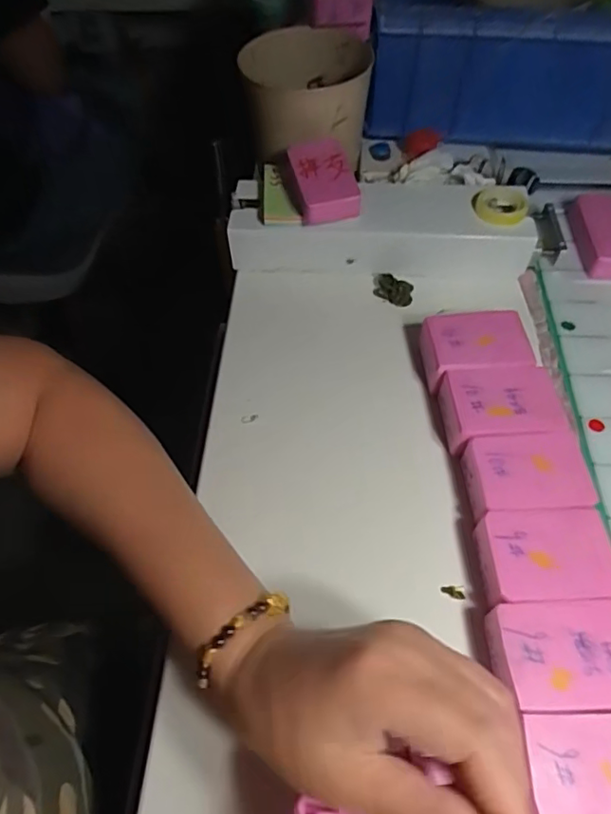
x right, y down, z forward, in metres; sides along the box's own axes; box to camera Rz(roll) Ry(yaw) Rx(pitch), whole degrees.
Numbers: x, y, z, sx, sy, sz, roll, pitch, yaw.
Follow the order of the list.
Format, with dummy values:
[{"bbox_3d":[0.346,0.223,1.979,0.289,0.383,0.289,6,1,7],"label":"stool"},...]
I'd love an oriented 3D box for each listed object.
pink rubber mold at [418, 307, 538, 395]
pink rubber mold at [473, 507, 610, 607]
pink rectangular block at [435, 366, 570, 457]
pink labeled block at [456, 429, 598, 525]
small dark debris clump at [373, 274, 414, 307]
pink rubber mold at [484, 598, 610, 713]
[{"bbox_3d":[0.125,-0.041,0.414,0.075,0.034,0.052,-5,56,1],"label":"pink rubber mold"},{"bbox_3d":[0.139,0.090,0.325,0.073,0.029,0.052,-3,56,2],"label":"pink rubber mold"},{"bbox_3d":[0.135,0.003,0.385,0.075,0.031,0.054,-4,56,1],"label":"pink rectangular block"},{"bbox_3d":[0.139,0.047,0.354,0.075,0.029,0.052,-7,56,0],"label":"pink labeled block"},{"bbox_3d":[0.075,-0.102,0.475,0.035,0.006,0.026,20,60,17],"label":"small dark debris clump"},{"bbox_3d":[0.135,0.134,0.295,0.072,0.027,0.051,-3,56,2],"label":"pink rubber mold"}]

